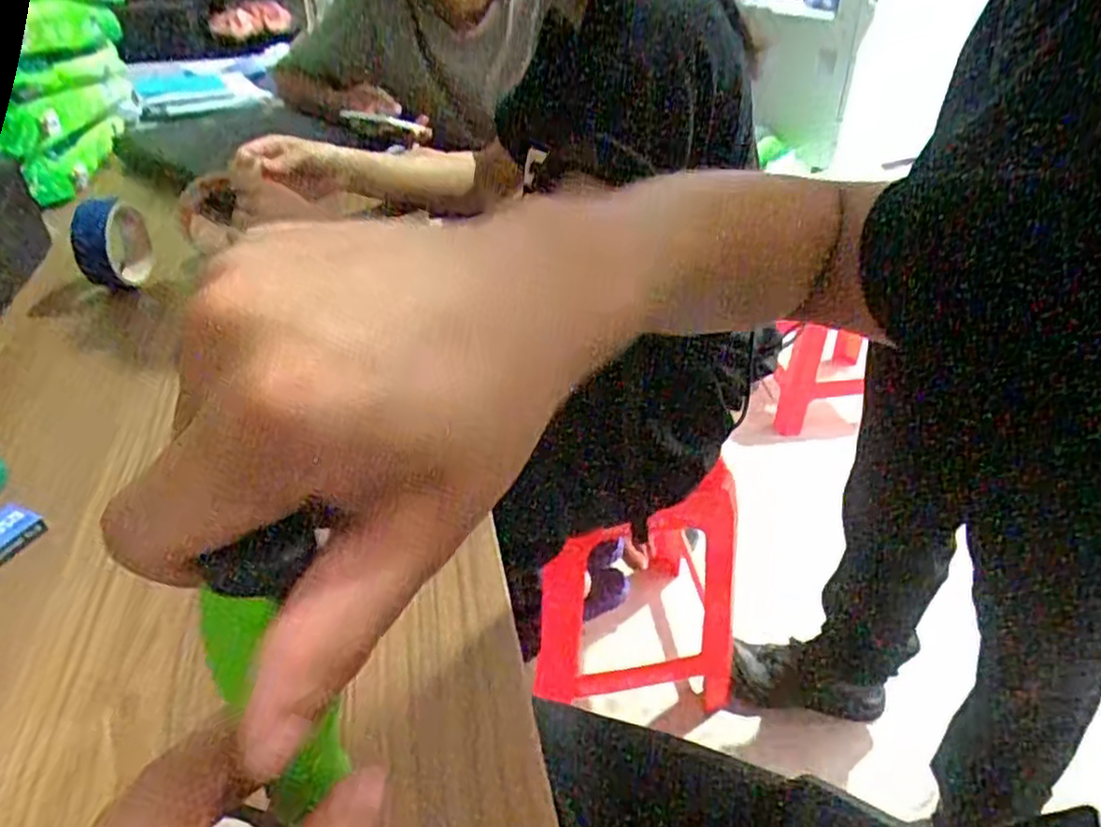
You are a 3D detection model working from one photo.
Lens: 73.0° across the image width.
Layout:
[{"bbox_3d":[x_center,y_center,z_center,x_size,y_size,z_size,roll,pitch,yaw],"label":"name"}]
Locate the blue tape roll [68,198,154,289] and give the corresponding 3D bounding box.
[{"bbox_3d":[-0.438,-0.172,0.747,0.039,0.091,0.086,3,35,4],"label":"blue tape roll"}]

